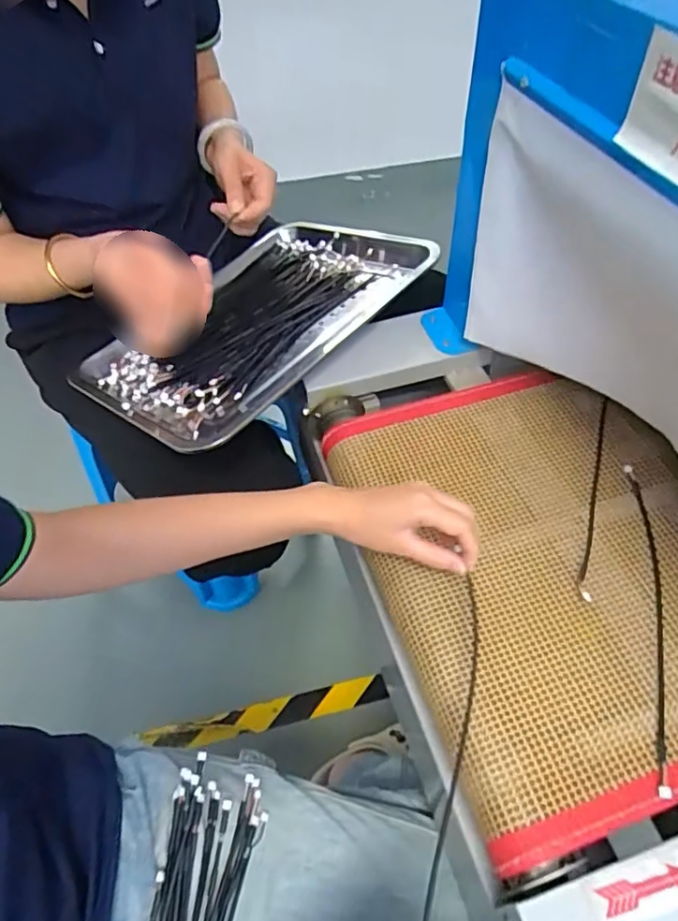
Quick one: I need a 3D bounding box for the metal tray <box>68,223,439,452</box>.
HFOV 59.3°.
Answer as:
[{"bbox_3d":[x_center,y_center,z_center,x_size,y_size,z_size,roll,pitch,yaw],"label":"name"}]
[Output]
[{"bbox_3d":[-0.100,-0.166,0.709,0.258,0.046,0.394,33,65,31],"label":"metal tray"}]

